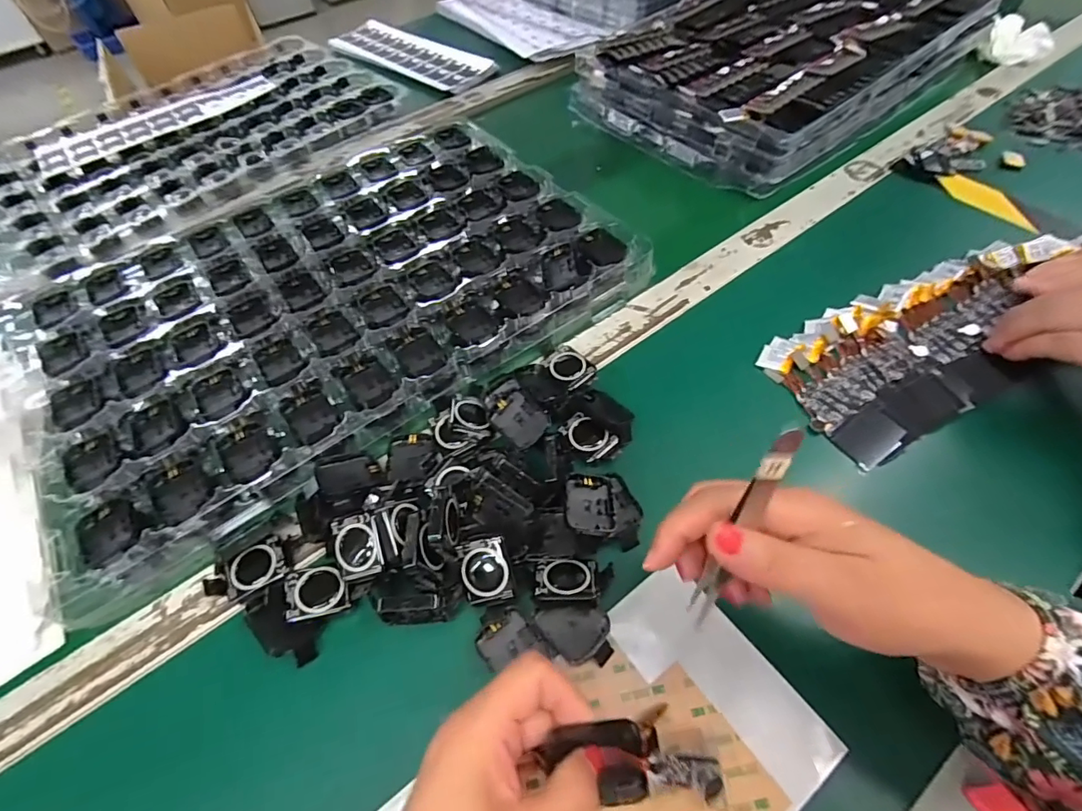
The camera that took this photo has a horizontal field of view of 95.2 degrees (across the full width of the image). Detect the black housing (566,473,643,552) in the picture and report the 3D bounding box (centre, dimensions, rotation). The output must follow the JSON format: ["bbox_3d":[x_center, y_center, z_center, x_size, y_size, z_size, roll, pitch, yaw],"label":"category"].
[{"bbox_3d":[0.041,0.066,0.319,0.048,0.012,0.043,8,52,-9],"label":"black housing"}]

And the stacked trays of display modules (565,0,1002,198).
[{"bbox_3d":[0.310,-0.448,0.625,0.462,0.069,0.304,-35,60,-18],"label":"stacked trays of display modules"}]

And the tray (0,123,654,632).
[{"bbox_3d":[-0.187,-0.100,0.440,0.475,0.025,0.338,-33,60,-17],"label":"tray"}]

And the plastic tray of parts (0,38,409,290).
[{"bbox_3d":[-0.457,-0.352,0.642,0.318,0.024,0.490,38,66,25],"label":"plastic tray of parts"}]

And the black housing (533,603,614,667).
[{"bbox_3d":[0.018,0.131,0.283,0.043,0.009,0.030,0,56,4],"label":"black housing"}]

